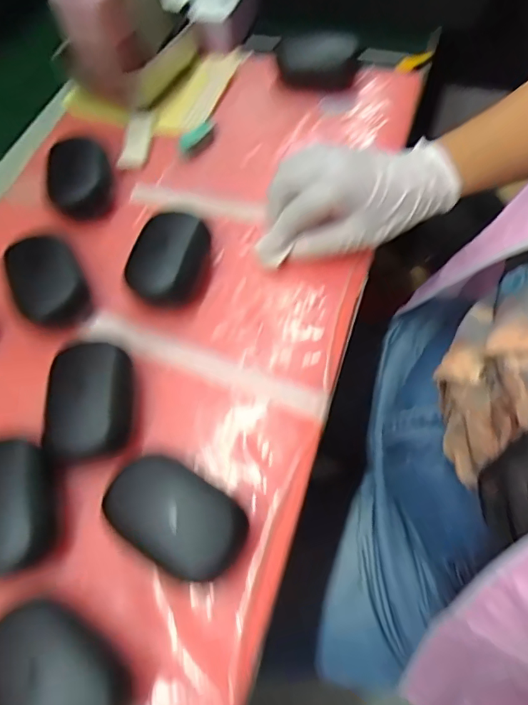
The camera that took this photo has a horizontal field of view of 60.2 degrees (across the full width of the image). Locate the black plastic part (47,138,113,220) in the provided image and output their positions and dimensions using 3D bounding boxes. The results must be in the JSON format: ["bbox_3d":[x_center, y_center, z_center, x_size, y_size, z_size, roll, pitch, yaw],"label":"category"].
[{"bbox_3d":[-0.159,-0.152,0.392,0.048,0.025,0.068,-18,63,-4],"label":"black plastic part"}]

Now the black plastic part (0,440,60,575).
[{"bbox_3d":[-0.156,0.091,0.277,0.055,0.018,0.076,-24,64,-7],"label":"black plastic part"}]

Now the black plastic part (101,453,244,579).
[{"bbox_3d":[-0.052,0.097,0.269,0.080,0.025,0.051,27,69,17],"label":"black plastic part"}]

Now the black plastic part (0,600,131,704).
[{"bbox_3d":[-0.108,0.166,0.232,0.077,0.034,0.046,31,70,19],"label":"black plastic part"}]

